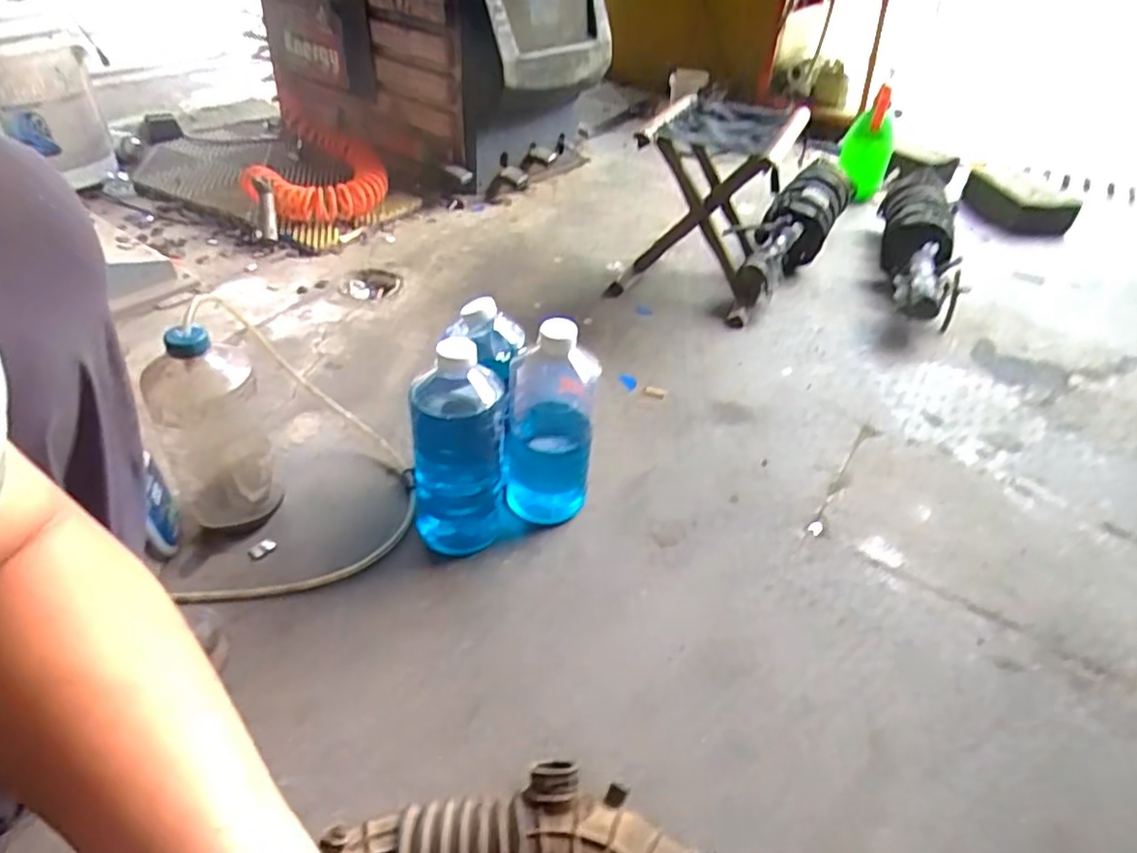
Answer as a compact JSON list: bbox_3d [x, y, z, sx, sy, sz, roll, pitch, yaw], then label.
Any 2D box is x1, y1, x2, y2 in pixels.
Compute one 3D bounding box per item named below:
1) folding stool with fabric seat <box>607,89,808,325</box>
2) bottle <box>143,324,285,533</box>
[{"bbox_3d":[0.247,-0.398,1.221,0.241,0.303,0.299,18,41,14],"label":"folding stool with fabric seat"},{"bbox_3d":[-0.391,0.004,0.748,0.105,0.246,0.105,-17,44,-25],"label":"bottle"}]

